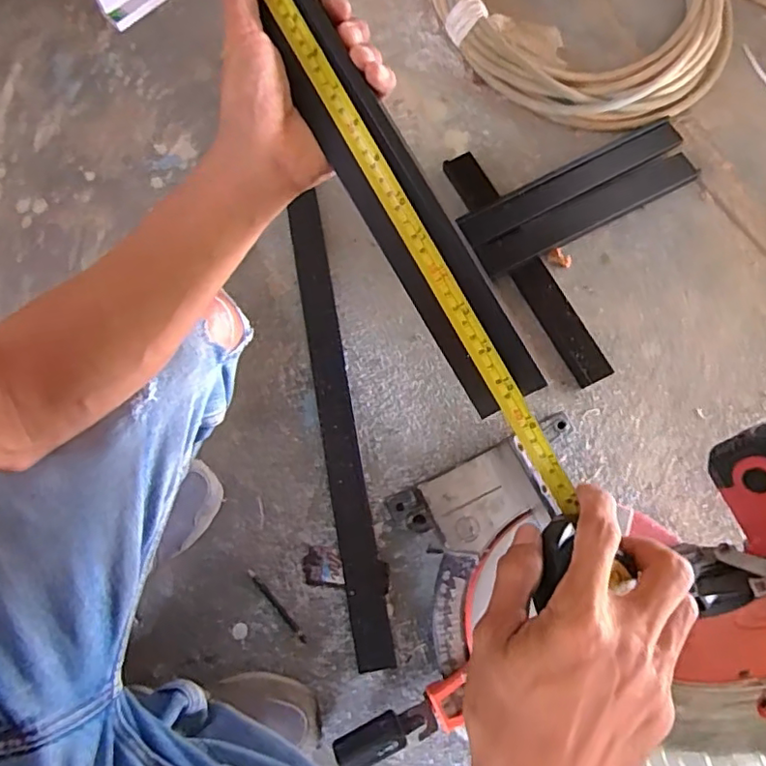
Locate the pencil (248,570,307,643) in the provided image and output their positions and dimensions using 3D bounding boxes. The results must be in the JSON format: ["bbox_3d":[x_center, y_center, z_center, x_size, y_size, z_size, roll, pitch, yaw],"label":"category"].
[{"bbox_3d":[-0.130,0.273,0.700,0.010,0.009,0.107,-40,79,-8],"label":"pencil"}]

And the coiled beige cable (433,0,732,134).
[{"bbox_3d":[0.304,-0.595,0.880,0.415,0.047,0.447,0,76,0],"label":"coiled beige cable"}]

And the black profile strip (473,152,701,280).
[{"bbox_3d":[0.295,-0.243,0.813,0.358,0.026,0.052,-28,78,-6],"label":"black profile strip"}]

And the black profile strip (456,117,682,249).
[{"bbox_3d":[0.274,-0.290,0.824,0.367,0.029,0.051,-28,78,-6],"label":"black profile strip"}]

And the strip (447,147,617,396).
[{"bbox_3d":[0.195,-0.165,0.787,0.056,0.019,0.375,-27,78,-5],"label":"strip"}]

